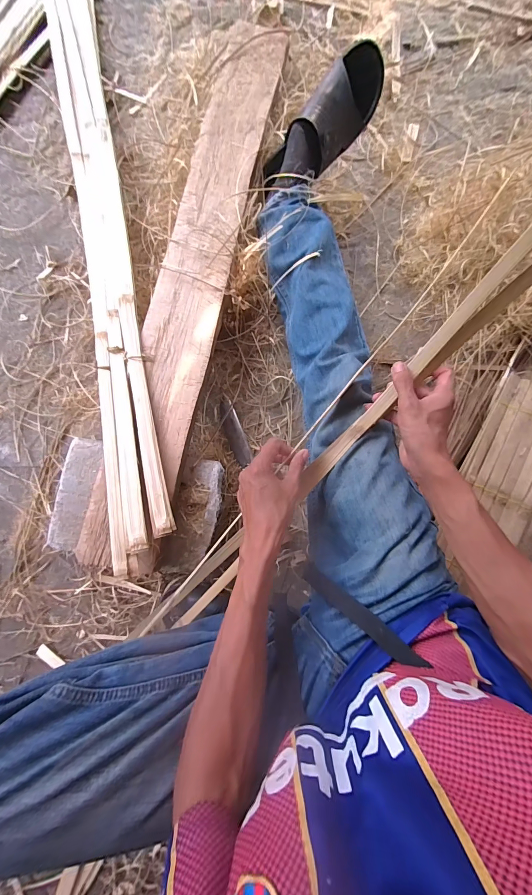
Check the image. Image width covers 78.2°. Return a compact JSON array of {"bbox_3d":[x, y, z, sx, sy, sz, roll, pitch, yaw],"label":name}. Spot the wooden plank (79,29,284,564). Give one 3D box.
[{"bbox_3d":[-0.125,-0.325,0.590,0.131,0.023,1.059,13,81,3],"label":"wooden plank"}]

